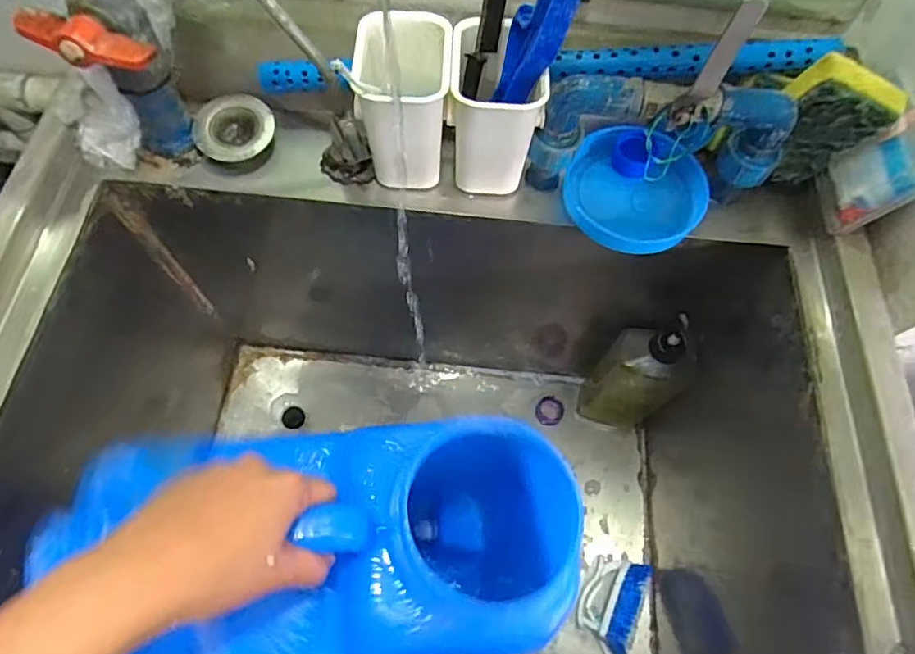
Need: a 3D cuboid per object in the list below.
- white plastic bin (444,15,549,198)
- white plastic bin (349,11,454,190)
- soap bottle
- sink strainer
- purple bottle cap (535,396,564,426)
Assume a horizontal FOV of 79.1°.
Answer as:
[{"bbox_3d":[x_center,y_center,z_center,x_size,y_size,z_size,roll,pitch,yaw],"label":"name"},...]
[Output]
[{"bbox_3d":[0.029,-0.174,0.456,0.073,0.110,0.088,1,66,-2],"label":"white plastic bin"},{"bbox_3d":[-0.042,-0.178,0.450,0.072,0.108,0.086,4,66,-1],"label":"white plastic bin"},{"bbox_3d":[0.215,0.068,0.681,0.095,0.267,0.052,40,70,14],"label":"soap bottle"},{"bbox_3d":[-0.201,-0.179,0.505,0.067,0.025,0.070,-8,67,-6],"label":"sink strainer"},{"bbox_3d":[0.134,0.122,0.806,0.039,0.011,0.044,27,68,9],"label":"purple bottle cap"}]

